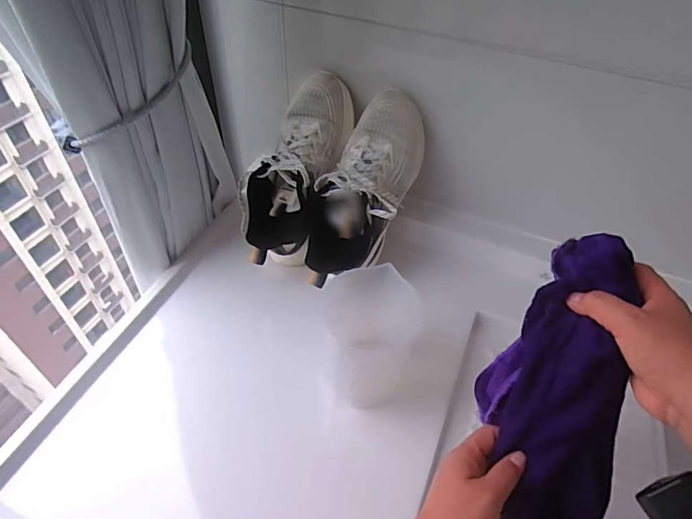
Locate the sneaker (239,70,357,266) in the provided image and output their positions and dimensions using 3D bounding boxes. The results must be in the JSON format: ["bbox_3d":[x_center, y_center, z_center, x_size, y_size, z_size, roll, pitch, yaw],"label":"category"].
[{"bbox_3d":[-0.062,-0.127,0.655,0.113,0.093,0.278,25,92,21],"label":"sneaker"}]

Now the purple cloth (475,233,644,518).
[{"bbox_3d":[0.201,0.168,0.393,0.131,0.365,0.072,-19,17,-18],"label":"purple cloth"}]

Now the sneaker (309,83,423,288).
[{"bbox_3d":[0.030,-0.096,0.638,0.104,0.101,0.278,24,85,20],"label":"sneaker"}]

